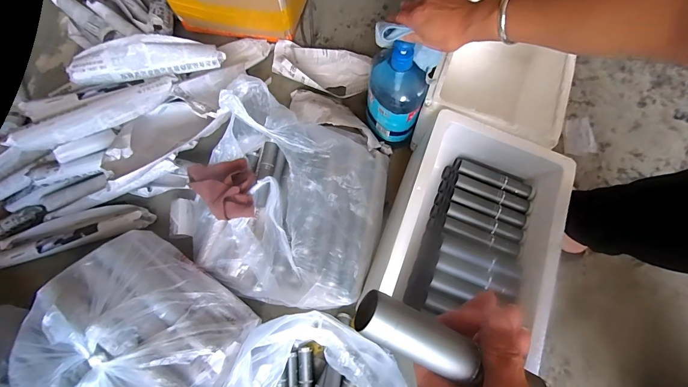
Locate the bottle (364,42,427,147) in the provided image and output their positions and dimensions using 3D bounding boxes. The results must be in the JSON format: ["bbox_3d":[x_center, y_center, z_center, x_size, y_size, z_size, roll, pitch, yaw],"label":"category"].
[{"bbox_3d":[0.090,-0.180,0.600,0.104,0.207,0.087,19,73,6],"label":"bottle"}]

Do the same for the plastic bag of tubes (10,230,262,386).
[{"bbox_3d":[-0.318,0.230,0.508,0.304,0.090,0.277,32,74,10],"label":"plastic bag of tubes"}]

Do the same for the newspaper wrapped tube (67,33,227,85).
[{"bbox_3d":[-0.379,-0.260,0.668,0.273,0.076,0.069,-14,72,-5],"label":"newspaper wrapped tube"}]

